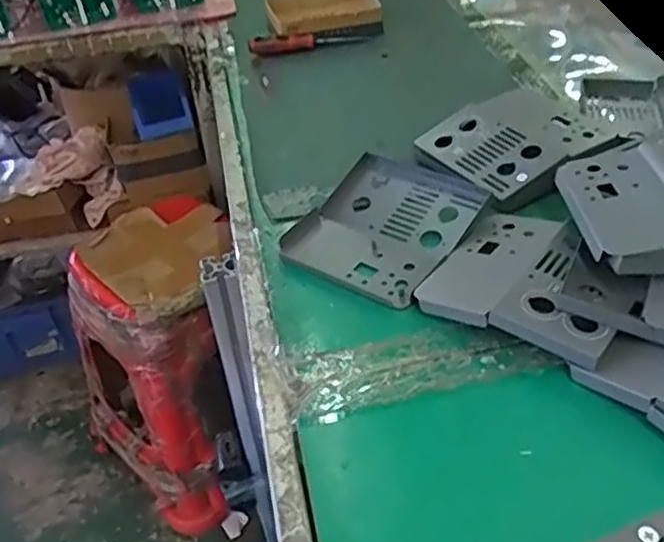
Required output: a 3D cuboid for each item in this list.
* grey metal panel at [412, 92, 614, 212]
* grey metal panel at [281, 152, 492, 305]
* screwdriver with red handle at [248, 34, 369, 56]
[{"bbox_3d":[0.206,-0.147,0.787,0.179,0.030,0.175,-22,42,-19],"label":"grey metal panel"},{"bbox_3d":[0.057,-0.052,0.718,0.162,0.028,0.182,27,49,33],"label":"grey metal panel"},{"bbox_3d":[-0.035,-0.359,1.103,0.187,0.028,0.024,-9,39,-4],"label":"screwdriver with red handle"}]

